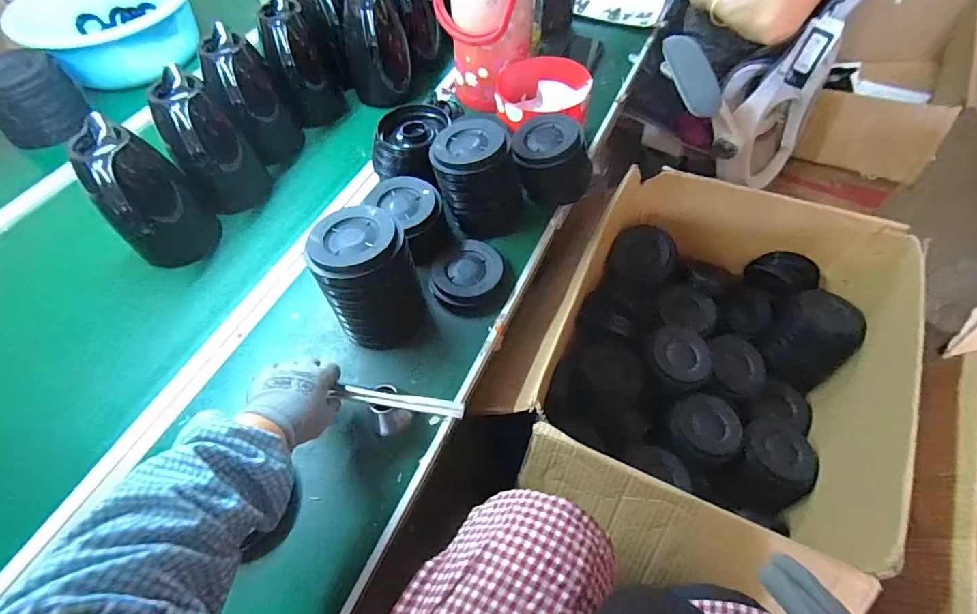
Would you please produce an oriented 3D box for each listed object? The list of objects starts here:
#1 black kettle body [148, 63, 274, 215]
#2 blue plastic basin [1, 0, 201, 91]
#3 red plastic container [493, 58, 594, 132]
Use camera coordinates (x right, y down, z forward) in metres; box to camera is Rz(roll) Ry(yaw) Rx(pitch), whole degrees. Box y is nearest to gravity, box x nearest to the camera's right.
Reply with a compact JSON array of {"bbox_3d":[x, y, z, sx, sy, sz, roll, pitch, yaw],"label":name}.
[{"bbox_3d":[-0.453,-0.258,0.766,0.111,0.203,0.129,-33,61,-17],"label":"black kettle body"},{"bbox_3d":[-0.857,-0.654,1.070,0.377,0.125,0.384,-30,60,-16],"label":"blue plastic basin"},{"bbox_3d":[0.100,-0.370,0.859,0.166,0.107,0.168,15,59,12],"label":"red plastic container"}]

